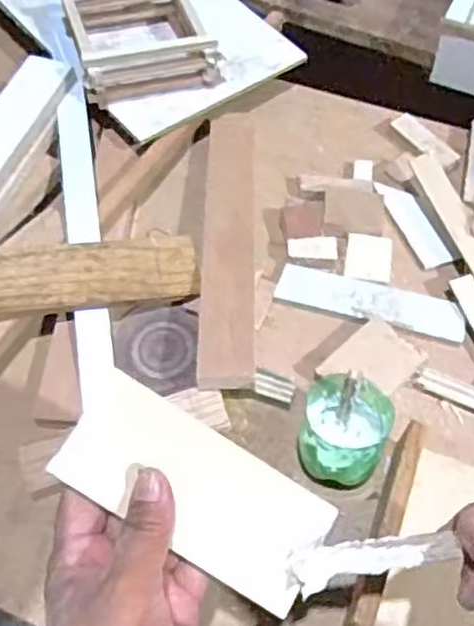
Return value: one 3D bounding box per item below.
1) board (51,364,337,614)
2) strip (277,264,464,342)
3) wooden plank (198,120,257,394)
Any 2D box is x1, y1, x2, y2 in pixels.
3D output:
[{"bbox_3d":[-0.018,0.083,0.327,0.126,0.013,0.057,33,63,-2],"label":"board"},{"bbox_3d":[0.105,-0.010,0.543,0.144,0.010,0.037,16,60,11],"label":"strip"},{"bbox_3d":[-0.005,-0.073,0.561,0.043,0.017,0.294,0,58,1],"label":"wooden plank"}]

